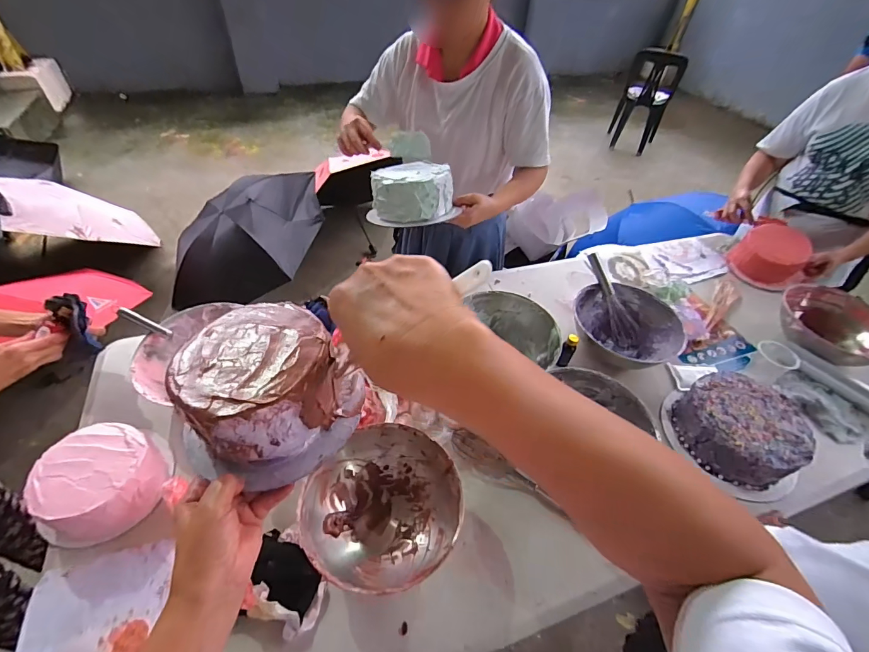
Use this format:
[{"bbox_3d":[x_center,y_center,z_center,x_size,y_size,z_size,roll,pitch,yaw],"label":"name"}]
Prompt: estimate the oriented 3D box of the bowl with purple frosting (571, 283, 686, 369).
[{"bbox_3d":[0.438,0.022,0.949,0.247,0.108,0.199,28,52,21],"label":"bowl with purple frosting"}]

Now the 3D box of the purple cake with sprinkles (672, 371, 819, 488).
[{"bbox_3d":[0.587,0.194,0.779,0.198,0.085,0.208,37,55,26],"label":"purple cake with sprinkles"}]

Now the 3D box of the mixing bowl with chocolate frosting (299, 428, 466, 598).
[{"bbox_3d":[-0.079,0.292,0.643,0.231,0.093,0.225,2,47,-2],"label":"mixing bowl with chocolate frosting"}]

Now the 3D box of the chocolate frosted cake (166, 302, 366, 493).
[{"bbox_3d":[-0.180,0.072,0.420,0.168,0.096,0.151,31,53,23],"label":"chocolate frosted cake"}]

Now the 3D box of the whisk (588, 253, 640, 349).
[{"bbox_3d":[0.440,-0.066,0.998,0.053,0.043,0.244,-21,87,-21],"label":"whisk"}]

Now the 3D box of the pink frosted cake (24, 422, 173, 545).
[{"bbox_3d":[-0.526,0.245,0.648,0.166,0.099,0.162,2,47,-2],"label":"pink frosted cake"}]

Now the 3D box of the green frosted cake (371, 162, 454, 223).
[{"bbox_3d":[-0.044,-0.266,0.793,0.155,0.075,0.117,5,47,1],"label":"green frosted cake"}]

